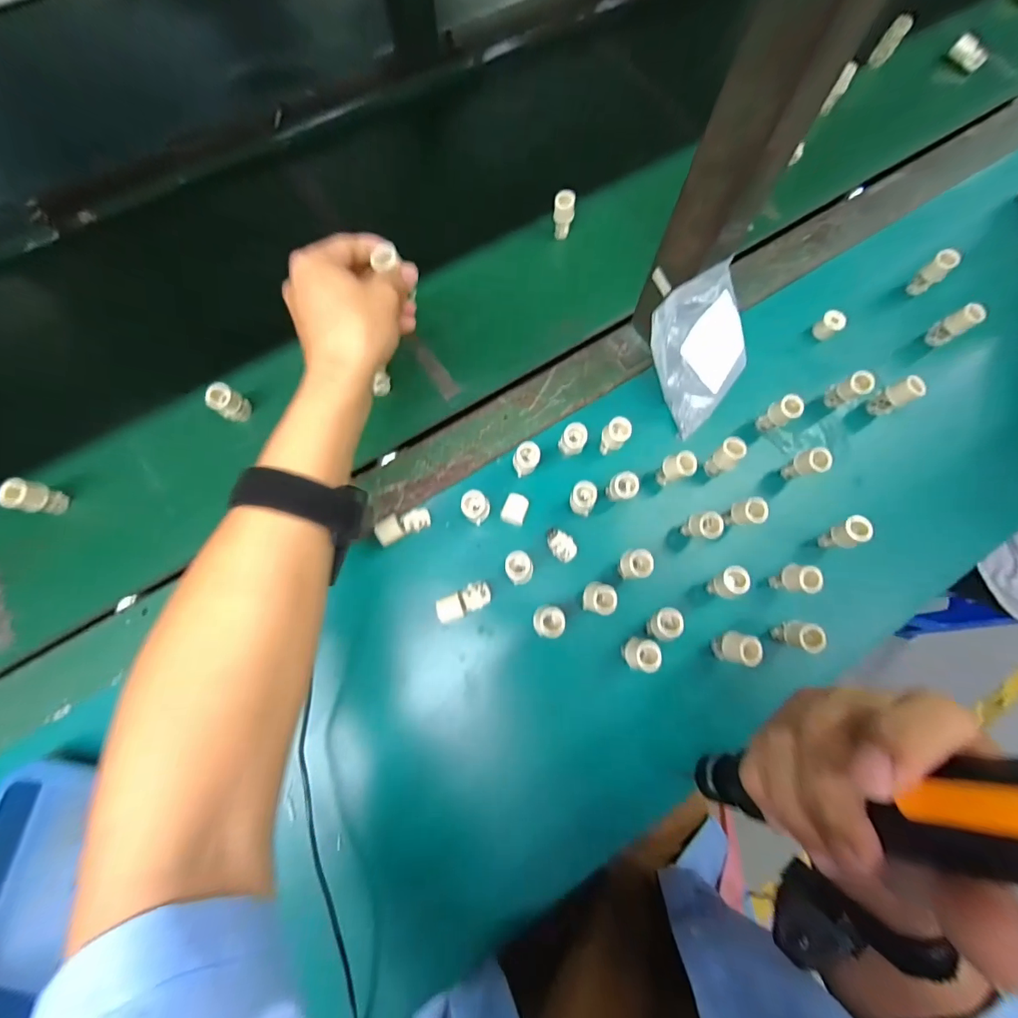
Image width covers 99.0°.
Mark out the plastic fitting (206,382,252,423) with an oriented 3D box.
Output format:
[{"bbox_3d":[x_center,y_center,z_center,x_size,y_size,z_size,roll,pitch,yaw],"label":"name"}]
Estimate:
[{"bbox_3d":[-0.246,-0.092,0.382,0.021,0.031,0.023,28,75,6],"label":"plastic fitting"}]

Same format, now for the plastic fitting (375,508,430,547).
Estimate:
[{"bbox_3d":[-0.088,0.013,0.366,0.045,0.015,0.020,-24,76,-8],"label":"plastic fitting"}]

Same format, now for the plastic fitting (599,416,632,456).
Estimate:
[{"bbox_3d":[0.089,-0.060,0.376,0.020,0.043,0.022,1,74,-2],"label":"plastic fitting"}]

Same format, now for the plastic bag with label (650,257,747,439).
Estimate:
[{"bbox_3d":[0.161,-0.136,0.376,0.098,0.048,0.118,-45,118,-9],"label":"plastic bag with label"}]

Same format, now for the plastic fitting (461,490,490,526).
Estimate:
[{"bbox_3d":[-0.028,0.000,0.361,0.021,0.038,0.022,1,74,-2],"label":"plastic fitting"}]

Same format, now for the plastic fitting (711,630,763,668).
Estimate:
[{"bbox_3d":[0.172,0.108,0.337,0.024,0.044,0.022,19,74,3],"label":"plastic fitting"}]

